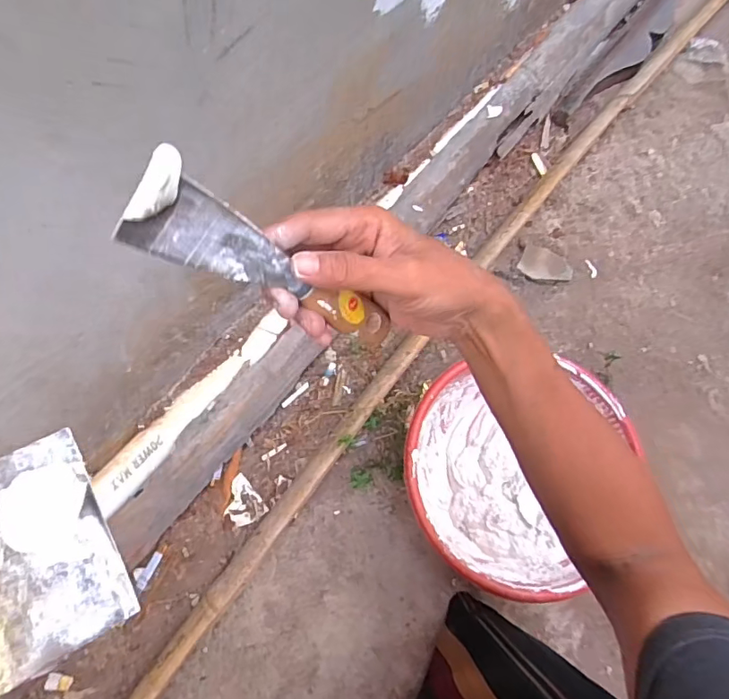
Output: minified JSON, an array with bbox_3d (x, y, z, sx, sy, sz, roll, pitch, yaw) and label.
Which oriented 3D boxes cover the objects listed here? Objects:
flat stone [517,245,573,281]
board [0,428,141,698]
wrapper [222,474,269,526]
[{"bbox_3d":[0.256,-0.117,0.733,0.073,0.013,0.050,26,73,7],"label":"flat stone"},{"bbox_3d":[-0.181,0.106,0.270,0.087,0.006,0.116,-28,63,-21],"label":"board"},{"bbox_3d":[-0.144,0.181,0.612,0.042,0.007,0.052,-42,78,-14],"label":"wrapper"}]

